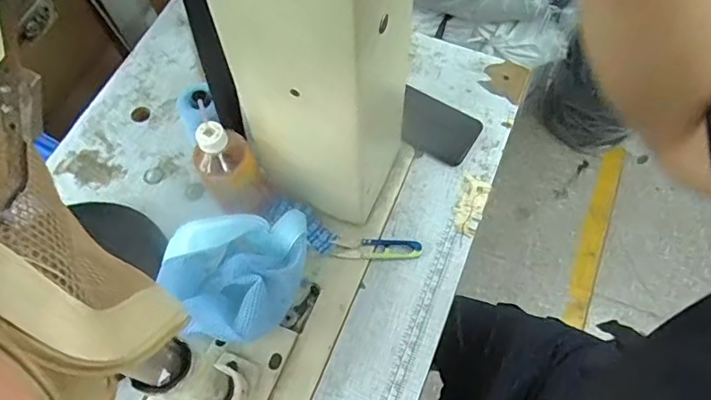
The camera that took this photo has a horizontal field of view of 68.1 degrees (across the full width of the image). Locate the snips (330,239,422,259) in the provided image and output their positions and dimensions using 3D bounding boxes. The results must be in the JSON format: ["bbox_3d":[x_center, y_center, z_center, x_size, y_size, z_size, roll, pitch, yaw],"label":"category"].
[{"bbox_3d":[0.028,0.064,0.691,0.115,0.006,0.027,-1,63,3],"label":"snips"}]

